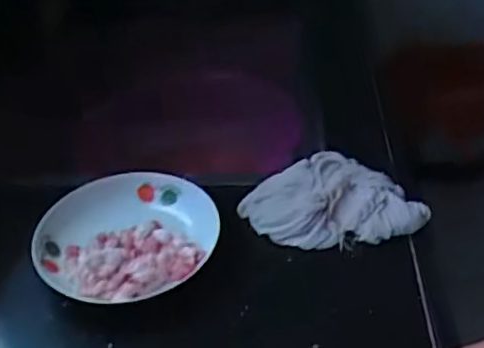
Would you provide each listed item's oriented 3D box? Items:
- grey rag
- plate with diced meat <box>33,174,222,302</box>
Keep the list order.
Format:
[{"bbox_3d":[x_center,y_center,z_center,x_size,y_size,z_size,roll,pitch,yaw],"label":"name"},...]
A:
[{"bbox_3d":[0.089,0.027,0.619,0.164,0.037,0.109,-10,40,-11],"label":"grey rag"},{"bbox_3d":[-0.110,0.056,0.585,0.171,0.028,0.154,-33,49,-33],"label":"plate with diced meat"}]

